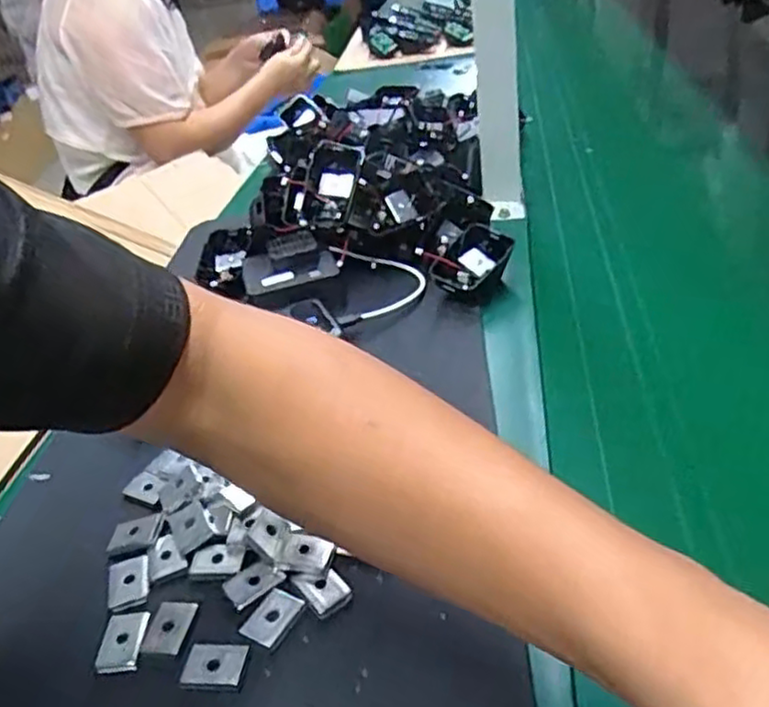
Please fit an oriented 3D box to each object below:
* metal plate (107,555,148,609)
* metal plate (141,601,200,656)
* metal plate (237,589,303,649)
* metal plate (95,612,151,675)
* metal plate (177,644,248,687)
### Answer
[{"bbox_3d":[-0.134,0.119,0.370,0.020,0.004,0.027,-17,34,-10],"label":"metal plate"},{"bbox_3d":[-0.104,0.132,0.342,0.019,0.004,0.029,-3,34,10],"label":"metal plate"},{"bbox_3d":[-0.053,0.126,0.338,0.018,0.004,0.027,23,48,23],"label":"metal plate"},{"bbox_3d":[-0.126,0.138,0.339,0.021,0.004,0.030,-8,33,3],"label":"metal plate"},{"bbox_3d":[-0.078,0.141,0.322,0.027,0.004,0.019,-3,34,11],"label":"metal plate"}]

